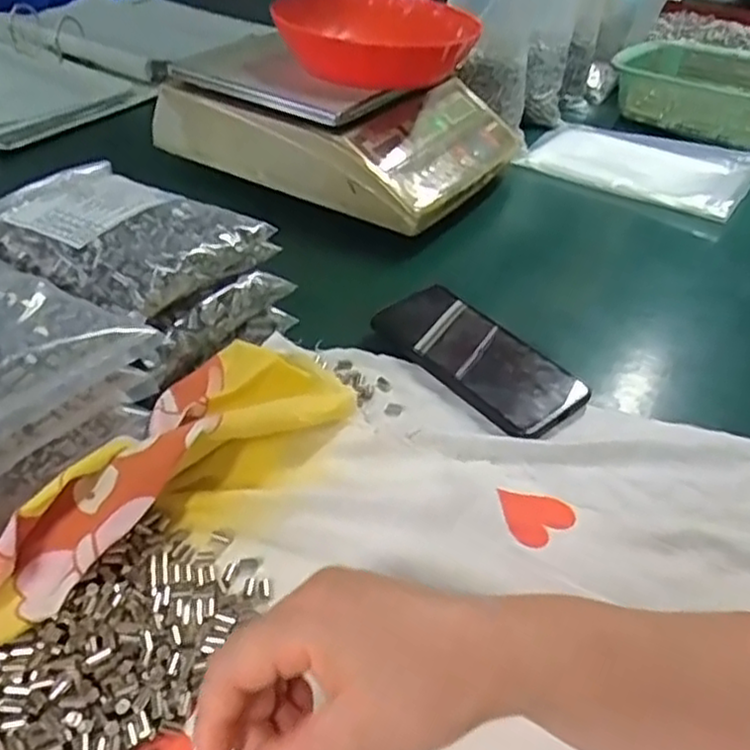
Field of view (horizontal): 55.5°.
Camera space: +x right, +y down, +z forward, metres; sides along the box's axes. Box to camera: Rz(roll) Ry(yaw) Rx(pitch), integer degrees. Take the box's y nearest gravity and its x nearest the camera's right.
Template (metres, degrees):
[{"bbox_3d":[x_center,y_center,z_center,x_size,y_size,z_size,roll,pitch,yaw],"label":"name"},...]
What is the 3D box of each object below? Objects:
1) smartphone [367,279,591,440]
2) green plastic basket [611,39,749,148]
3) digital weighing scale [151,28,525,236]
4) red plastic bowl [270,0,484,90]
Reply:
[{"bbox_3d":[0.073,-0.017,0.534,0.076,0.015,0.167,-27,50,-34],"label":"smartphone"},{"bbox_3d":[0.486,-0.393,0.999,0.293,0.100,0.236,28,44,24],"label":"green plastic basket"},{"bbox_3d":[-0.036,-0.286,0.795,0.319,0.113,0.319,23,42,18],"label":"digital weighing scale"},{"bbox_3d":[0.011,-0.342,0.735,0.176,0.056,0.176,4,39,-3],"label":"red plastic bowl"}]

